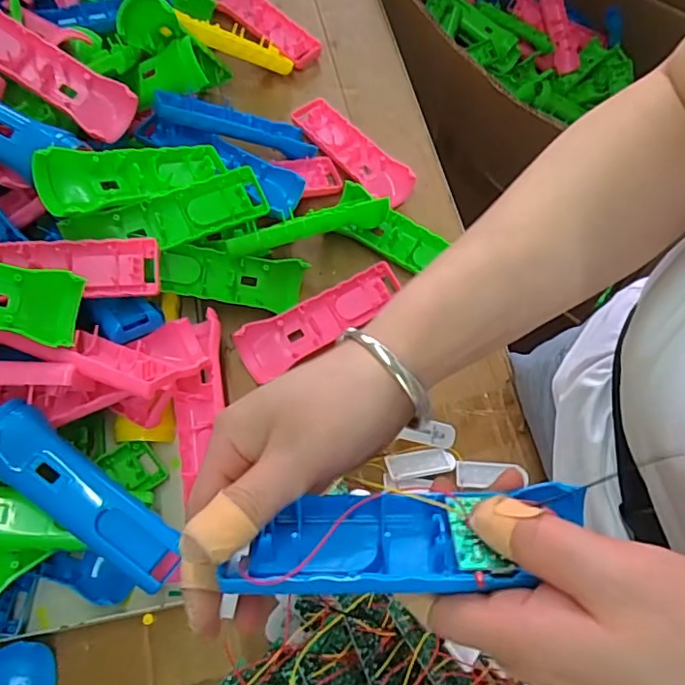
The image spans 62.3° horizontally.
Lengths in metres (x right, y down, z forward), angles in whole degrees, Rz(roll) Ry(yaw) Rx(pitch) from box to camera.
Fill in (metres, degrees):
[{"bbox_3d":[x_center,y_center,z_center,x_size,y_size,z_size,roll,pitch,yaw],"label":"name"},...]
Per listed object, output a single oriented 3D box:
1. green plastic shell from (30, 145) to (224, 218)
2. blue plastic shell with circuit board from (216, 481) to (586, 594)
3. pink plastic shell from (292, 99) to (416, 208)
[{"bbox_3d":[-0.156,-0.128,0.443,0.041,0.034,0.151,47,45,16],"label":"green plastic shell"},{"bbox_3d":[0.029,0.080,0.234,0.143,0.032,0.042,-6,67,-3],"label":"blue plastic shell with circuit board"},{"bbox_3d":[0.010,-0.197,0.584,0.045,0.025,0.151,-39,71,-14],"label":"pink plastic shell"}]

